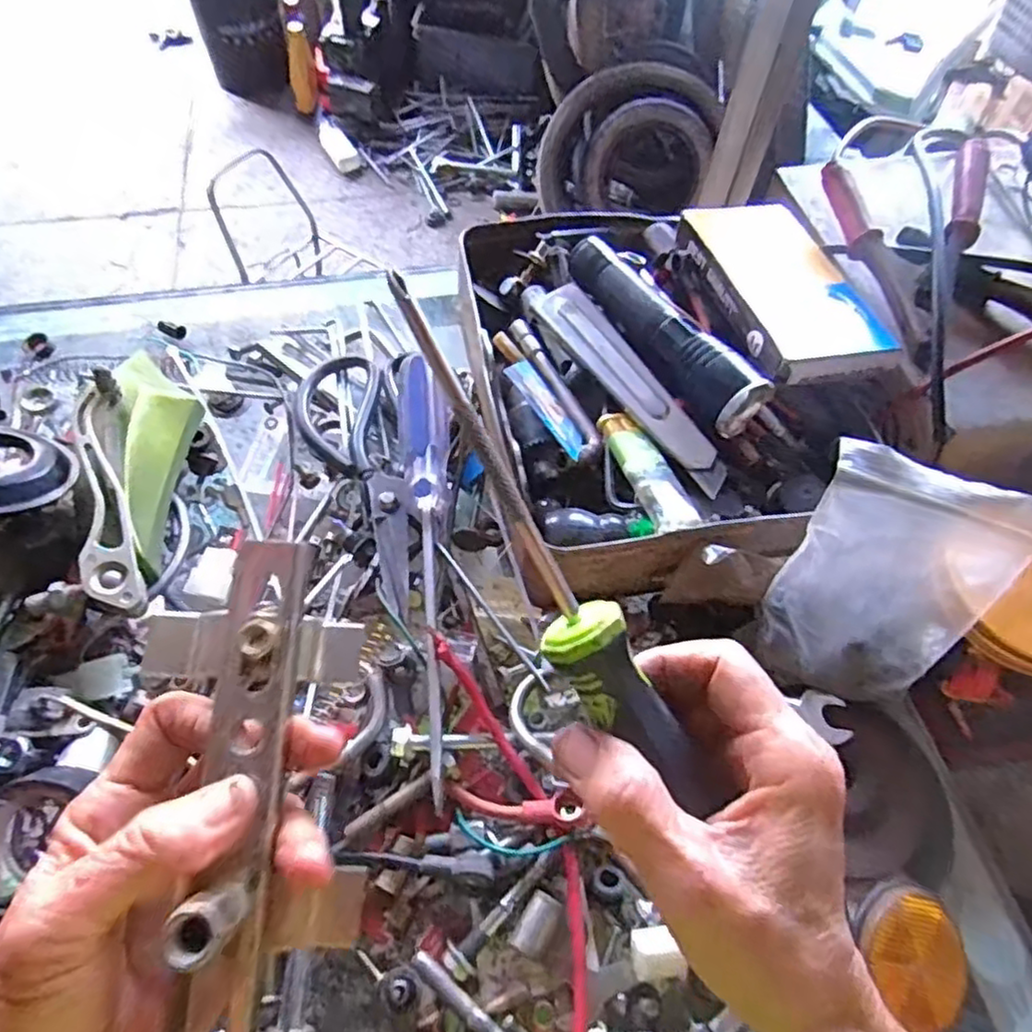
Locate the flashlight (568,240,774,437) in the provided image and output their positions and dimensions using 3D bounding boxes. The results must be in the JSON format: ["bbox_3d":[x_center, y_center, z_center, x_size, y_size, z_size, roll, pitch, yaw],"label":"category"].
[{"bbox_3d":[0.079,-0.106,0.379,0.033,0.031,0.142,-29,66,-19],"label":"flashlight"}]

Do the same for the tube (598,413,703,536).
[{"bbox_3d":[0.067,-0.025,0.351,0.024,0.012,0.080,-14,62,-12],"label":"tube"}]

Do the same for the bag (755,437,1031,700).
[{"bbox_3d":[0.171,0.032,0.312,0.097,0.113,0.018,17,18,-5],"label":"bag"}]

